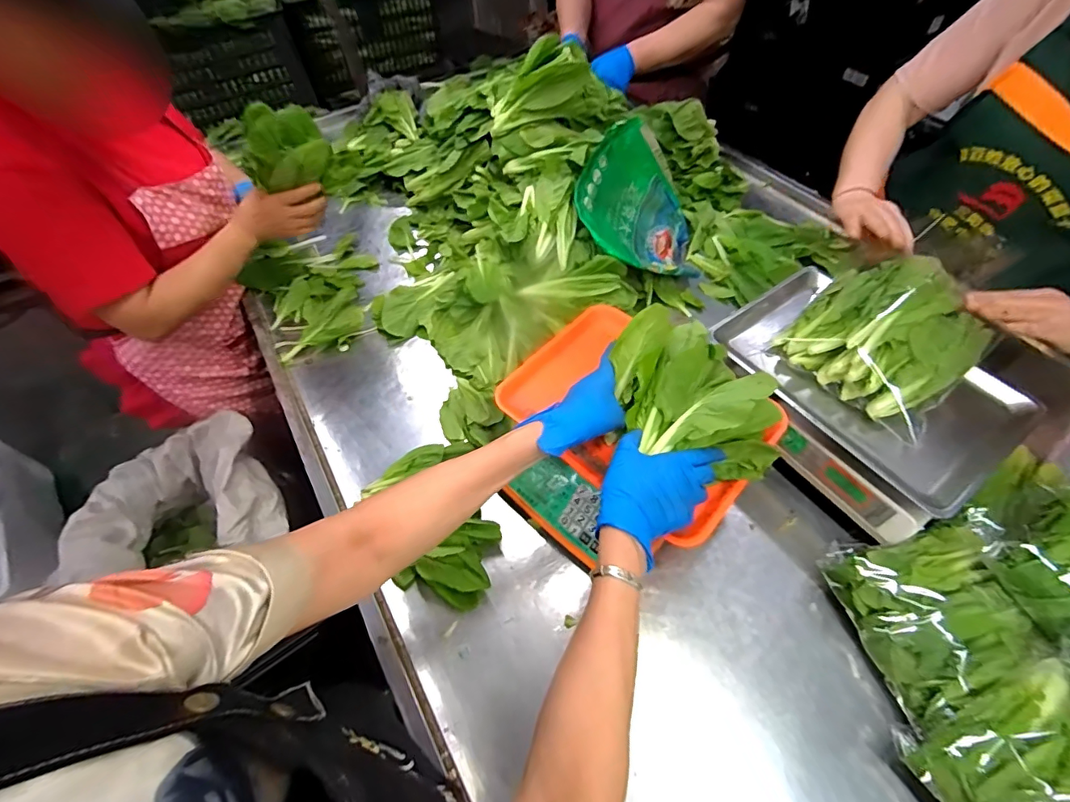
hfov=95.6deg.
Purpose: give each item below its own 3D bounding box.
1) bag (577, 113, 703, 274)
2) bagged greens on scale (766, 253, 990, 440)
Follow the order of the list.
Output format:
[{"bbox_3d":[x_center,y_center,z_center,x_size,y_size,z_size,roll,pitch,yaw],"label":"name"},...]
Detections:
[{"bbox_3d":[0.197,-0.337,0.853,0.065,0.295,0.249,-3,76,52],"label":"bag"},{"bbox_3d":[0.453,-0.089,0.618,0.204,0.082,0.188,-38,62,-21],"label":"bagged greens on scale"}]

